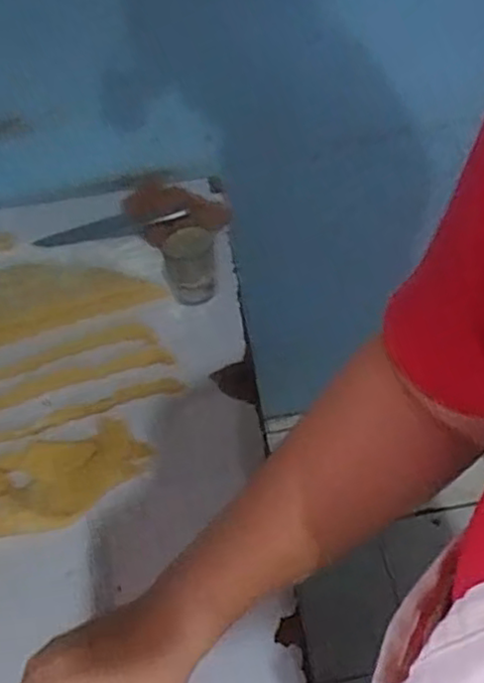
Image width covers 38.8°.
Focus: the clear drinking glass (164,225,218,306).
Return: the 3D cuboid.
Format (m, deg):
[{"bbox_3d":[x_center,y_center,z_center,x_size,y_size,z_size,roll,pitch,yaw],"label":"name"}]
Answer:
[{"bbox_3d":[-0.077,-0.109,1.007,0.079,0.072,0.081,-6,41,2],"label":"clear drinking glass"}]

